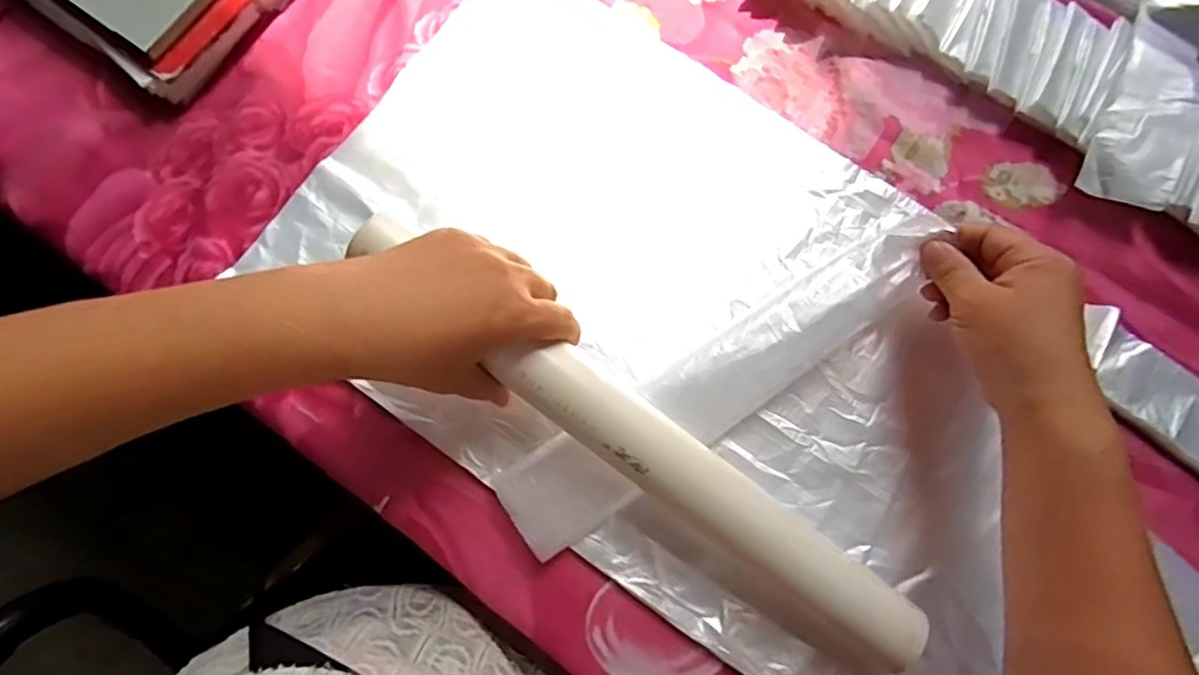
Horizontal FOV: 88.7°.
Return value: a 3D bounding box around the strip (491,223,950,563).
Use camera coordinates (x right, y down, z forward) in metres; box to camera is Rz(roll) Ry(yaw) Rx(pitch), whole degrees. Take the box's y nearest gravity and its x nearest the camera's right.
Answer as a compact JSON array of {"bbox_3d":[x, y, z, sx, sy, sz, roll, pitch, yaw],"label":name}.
[{"bbox_3d":[0.070,0.025,0.355,0.281,0.016,0.052,-35,80,-1],"label":"strip"}]

